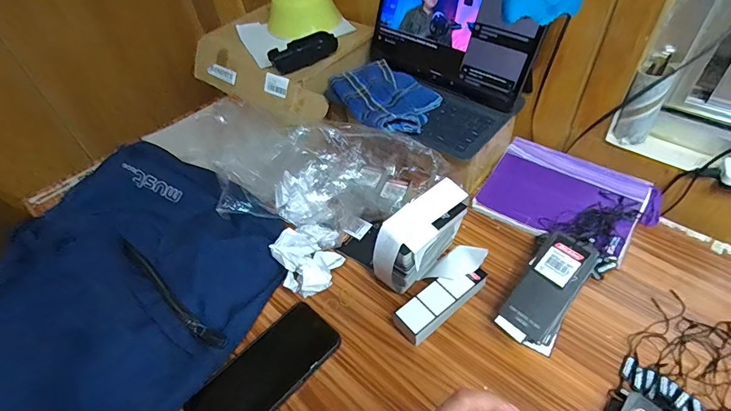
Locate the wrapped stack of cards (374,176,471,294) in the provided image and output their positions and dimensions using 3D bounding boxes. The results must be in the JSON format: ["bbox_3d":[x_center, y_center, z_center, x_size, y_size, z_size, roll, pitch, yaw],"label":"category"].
[{"bbox_3d":[0.068,0.043,0.505,0.138,0.102,0.051,-38,55,-26],"label":"wrapped stack of cards"}]

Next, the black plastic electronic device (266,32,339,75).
[{"bbox_3d":[-0.102,-0.248,0.647,0.112,0.028,0.049,-30,52,-21],"label":"black plastic electronic device"}]

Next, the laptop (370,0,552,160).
[{"bbox_3d":[0.085,-0.219,0.568,0.269,0.149,0.180,32,58,29],"label":"laptop"}]

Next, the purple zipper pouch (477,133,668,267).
[{"bbox_3d":[0.289,-0.013,0.575,0.216,0.032,0.146,26,55,25],"label":"purple zipper pouch"}]

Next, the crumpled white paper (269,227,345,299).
[{"bbox_3d":[-0.071,0.072,0.510,0.078,0.066,0.066,-20,49,-13],"label":"crumpled white paper"}]

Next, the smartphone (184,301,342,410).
[{"bbox_3d":[-0.113,0.187,0.450,0.077,0.009,0.167,34,59,30],"label":"smartphone"}]

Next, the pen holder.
[{"bbox_3d":[0.371,-0.135,0.534,0.042,0.103,0.044,31,58,29],"label":"pen holder"}]

